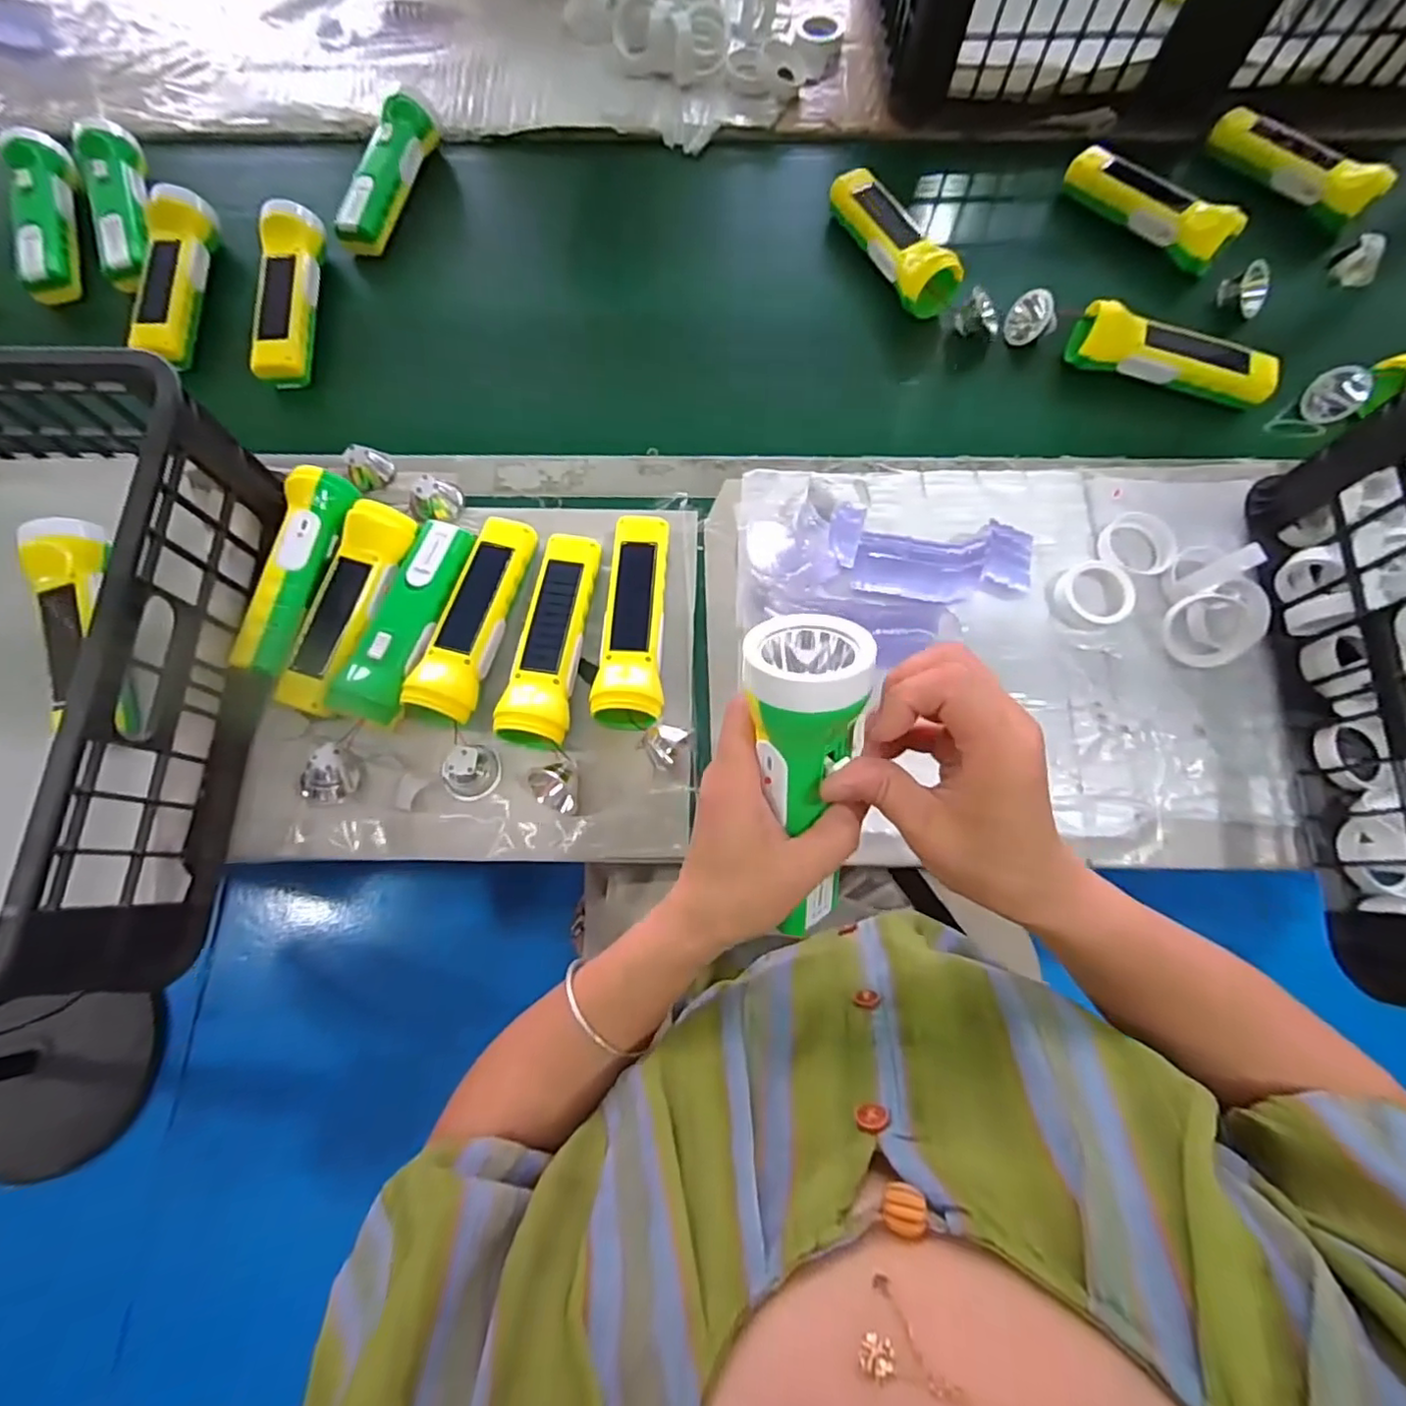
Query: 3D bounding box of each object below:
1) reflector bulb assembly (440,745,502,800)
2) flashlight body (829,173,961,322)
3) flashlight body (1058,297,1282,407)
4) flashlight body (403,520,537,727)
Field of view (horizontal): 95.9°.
[{"bbox_3d":[-0.166,0.050,0.454,0.032,0.025,0.041,41,77,11],"label":"reflector bulb assembly"},{"bbox_3d":[0.174,-0.435,0.597,0.054,0.043,0.173,-26,75,-8],"label":"flashlight body"},{"bbox_3d":[0.407,-0.302,0.546,0.166,0.042,0.049,14,73,4],"label":"flashlight body"},{"bbox_3d":[-0.170,-0.063,0.482,0.047,0.036,0.160,14,73,4],"label":"flashlight body"}]

